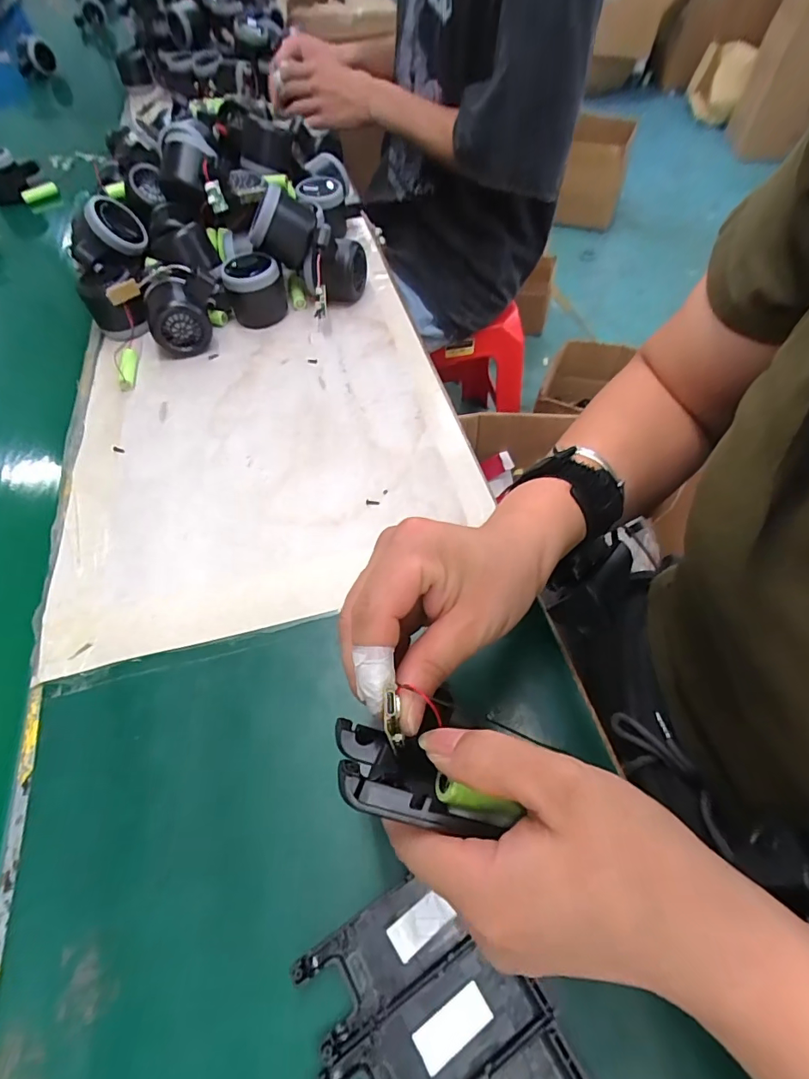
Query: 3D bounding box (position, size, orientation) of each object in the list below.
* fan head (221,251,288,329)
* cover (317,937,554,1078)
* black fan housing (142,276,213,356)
[{"bbox_3d":[-0.160,-0.271,0.517,0.061,0.057,0.065,-17,57,-6],"label":"fan head"},{"bbox_3d":[0.014,0.223,0.212,0.097,0.010,0.041,-28,59,-13],"label":"cover"},{"bbox_3d":[-0.232,-0.229,0.493,0.057,0.060,0.057,-21,58,-9],"label":"black fan housing"}]

